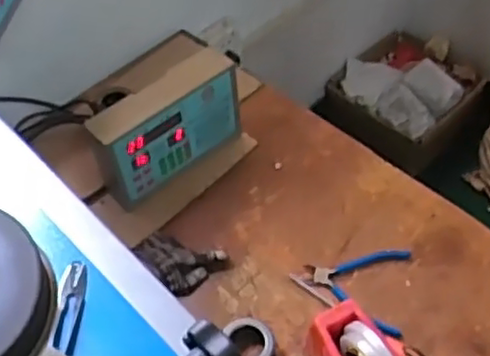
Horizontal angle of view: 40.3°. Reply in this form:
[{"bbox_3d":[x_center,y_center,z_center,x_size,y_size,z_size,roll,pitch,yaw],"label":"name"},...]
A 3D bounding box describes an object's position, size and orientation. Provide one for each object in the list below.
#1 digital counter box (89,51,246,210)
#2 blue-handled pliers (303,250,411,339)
[{"bbox_3d":[-0.114,-0.076,0.992,0.227,0.148,0.077,-34,58,-22],"label":"digital counter box"},{"bbox_3d":[0.166,0.158,0.898,0.142,0.019,0.128,-9,52,-5],"label":"blue-handled pliers"}]

